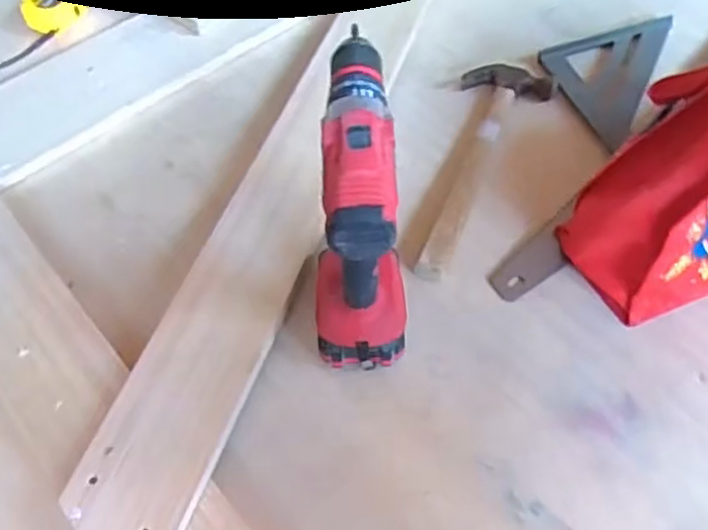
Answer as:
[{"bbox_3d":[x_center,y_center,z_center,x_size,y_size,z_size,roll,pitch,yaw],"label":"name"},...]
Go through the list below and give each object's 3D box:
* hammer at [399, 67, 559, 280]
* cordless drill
[{"bbox_3d":[0.125,-0.113,0.741,0.094,0.025,0.301,20,59,15],"label":"hammer"},{"bbox_3d":[0.002,-0.049,0.591,0.075,0.211,0.202,-2,56,2],"label":"cordless drill"}]

